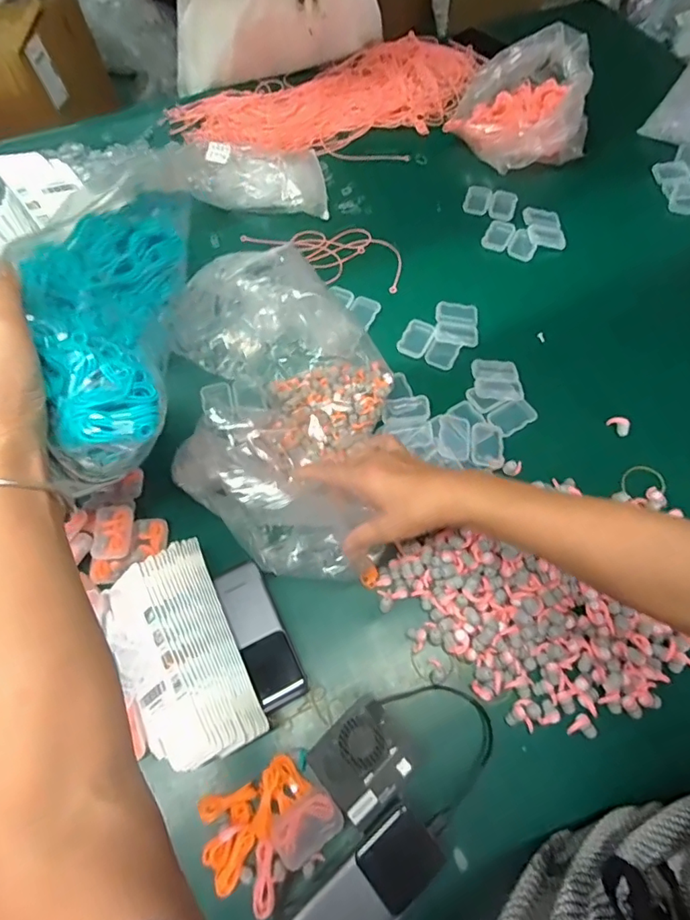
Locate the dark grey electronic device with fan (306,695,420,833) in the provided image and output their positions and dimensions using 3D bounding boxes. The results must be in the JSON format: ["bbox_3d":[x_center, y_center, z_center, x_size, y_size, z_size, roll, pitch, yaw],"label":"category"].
[{"bbox_3d":[0.018,0.255,0.433,0.080,0.040,0.073,-39,69,-17],"label":"dark grey electronic device with fan"}]

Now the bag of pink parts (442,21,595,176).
[{"bbox_3d":[0.294,-0.587,0.831,0.219,0.098,0.221,17,65,9],"label":"bag of pink parts"}]

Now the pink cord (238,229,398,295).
[{"bbox_3d":[-0.035,-0.295,0.735,0.230,0.025,0.111,4,71,0],"label":"pink cord"}]

